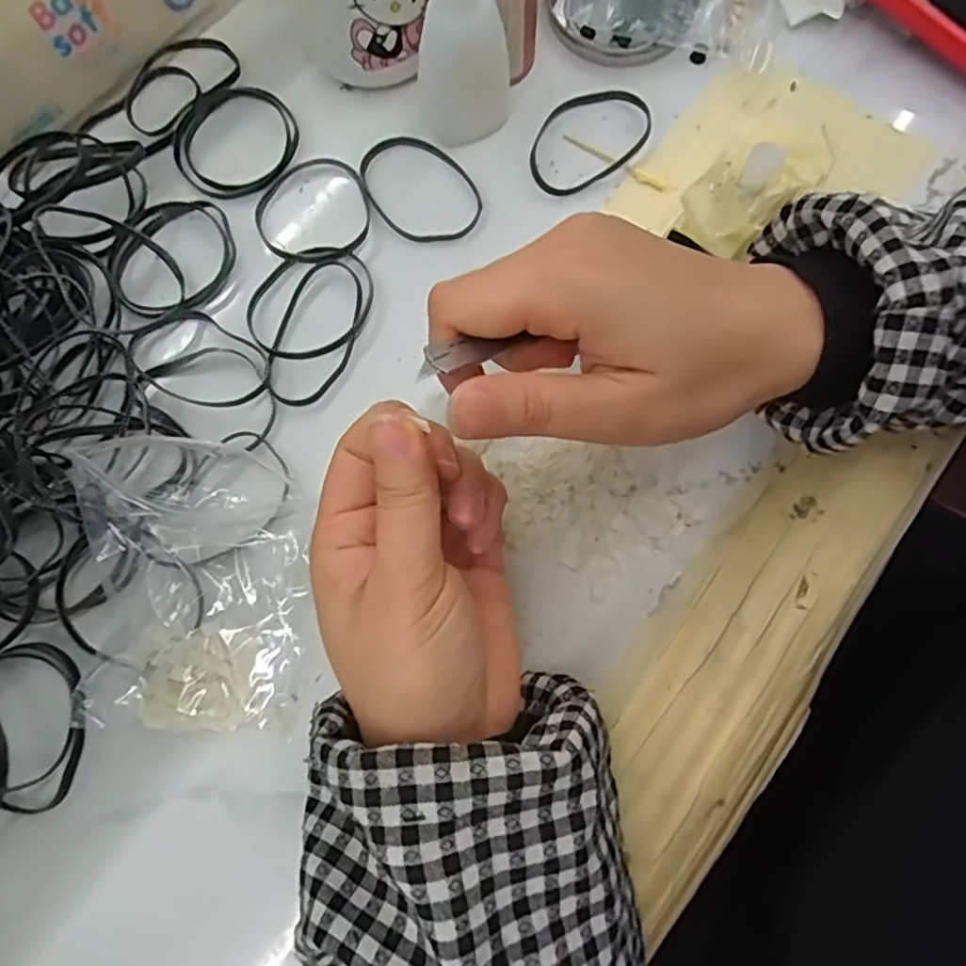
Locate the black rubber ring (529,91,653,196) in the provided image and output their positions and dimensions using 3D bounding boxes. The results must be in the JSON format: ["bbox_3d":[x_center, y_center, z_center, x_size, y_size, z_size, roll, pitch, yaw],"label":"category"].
[{"bbox_3d":[0.052,-0.177,0.320,0.072,0.004,0.047,-36,79,-7],"label":"black rubber ring"}]

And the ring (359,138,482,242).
[{"bbox_3d":[-0.032,-0.149,0.316,0.049,0.004,0.070,-36,79,-7],"label":"ring"}]

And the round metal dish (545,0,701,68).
[{"bbox_3d":[0.075,-0.261,0.334,0.077,0.009,0.080,0,77,1],"label":"round metal dish"}]

